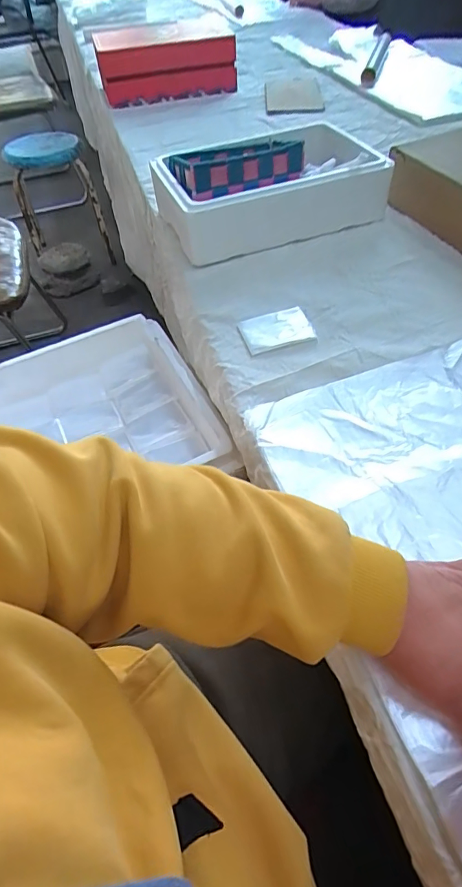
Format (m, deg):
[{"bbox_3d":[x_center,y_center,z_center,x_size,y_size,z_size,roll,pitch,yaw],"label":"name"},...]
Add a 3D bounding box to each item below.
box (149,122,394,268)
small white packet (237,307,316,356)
[{"bbox_3d":[0.056,-0.409,0.727,0.324,0.097,0.214,-18,53,-9],"label":"box"},{"bbox_3d":[0.058,-0.145,0.578,0.088,0.005,0.062,-16,53,-7],"label":"small white packet"}]

